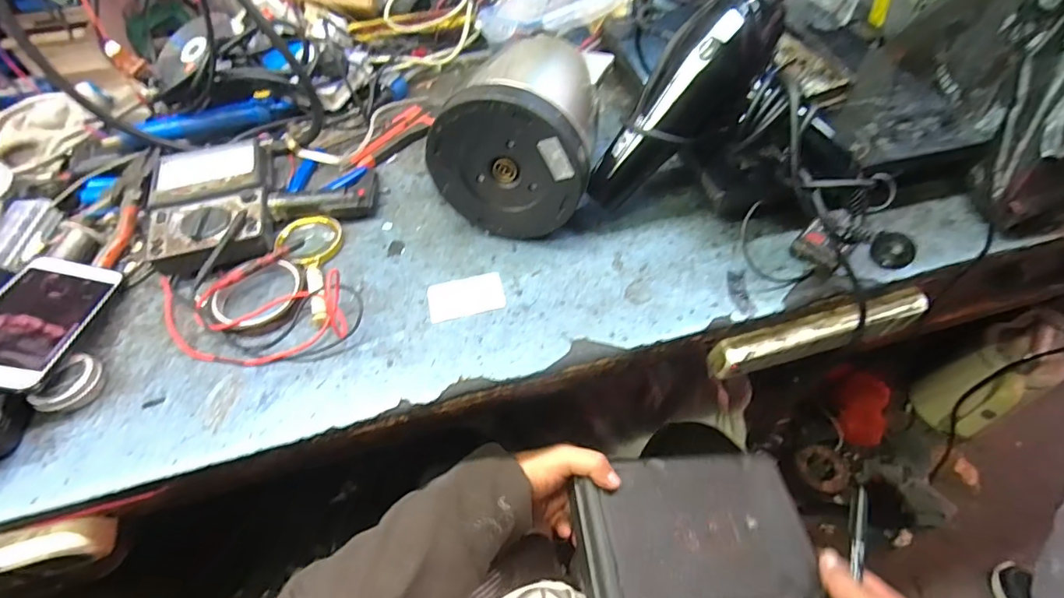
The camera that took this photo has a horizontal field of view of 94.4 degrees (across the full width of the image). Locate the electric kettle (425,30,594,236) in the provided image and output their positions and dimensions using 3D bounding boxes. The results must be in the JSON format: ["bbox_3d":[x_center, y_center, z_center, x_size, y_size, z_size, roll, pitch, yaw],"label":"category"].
[{"bbox_3d":[-0.007,-0.186,0.515,0.151,0.143,0.194,7,53,9],"label":"electric kettle"}]

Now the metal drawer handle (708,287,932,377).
[{"bbox_3d":[0.287,0.035,0.494,0.213,0.044,0.030,-13,53,-7],"label":"metal drawer handle"}]

